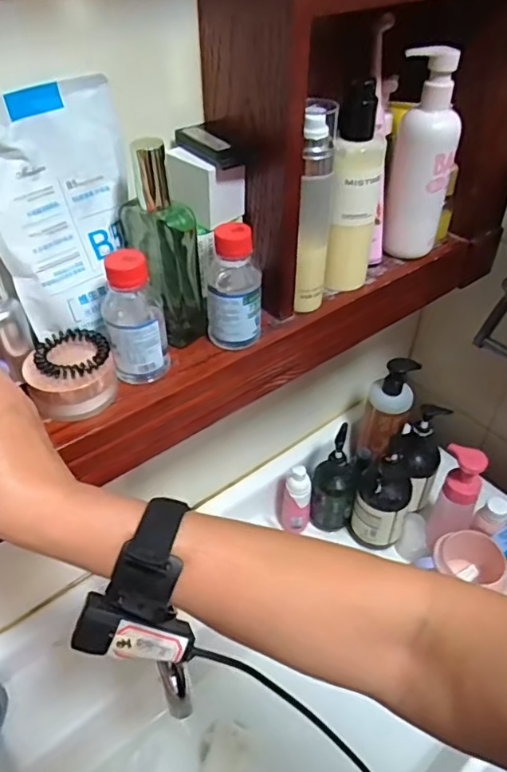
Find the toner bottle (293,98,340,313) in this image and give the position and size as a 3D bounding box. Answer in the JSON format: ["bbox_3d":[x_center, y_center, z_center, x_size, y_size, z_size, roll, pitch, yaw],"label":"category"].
[{"bbox_3d":[0.050,-0.139,0.461,0.031,0.168,0.030,4,42,5],"label":"toner bottle"}]

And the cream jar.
[{"bbox_3d":[-0.137,-0.007,0.422,0.055,0.039,0.062,23,47,24],"label":"cream jar"}]

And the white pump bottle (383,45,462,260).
[{"bbox_3d":[0.163,-0.217,0.535,0.060,0.177,0.054,11,43,12],"label":"white pump bottle"}]

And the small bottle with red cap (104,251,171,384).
[{"bbox_3d":[-0.091,-0.050,0.425,0.044,0.105,0.048,-10,43,-10],"label":"small bottle with red cap"}]

